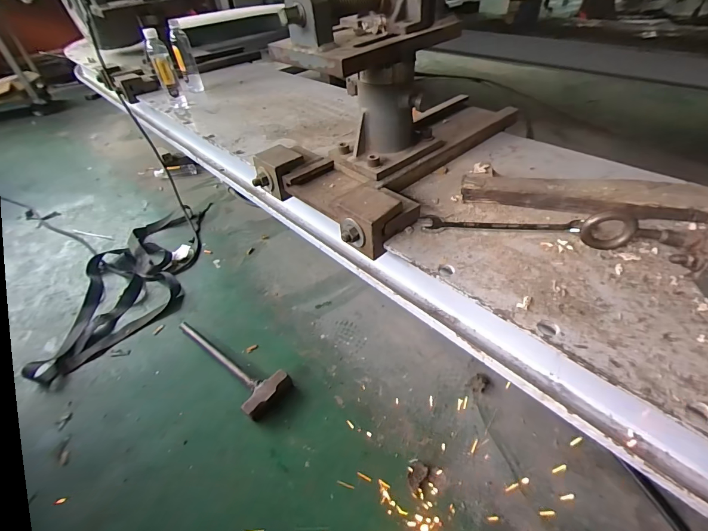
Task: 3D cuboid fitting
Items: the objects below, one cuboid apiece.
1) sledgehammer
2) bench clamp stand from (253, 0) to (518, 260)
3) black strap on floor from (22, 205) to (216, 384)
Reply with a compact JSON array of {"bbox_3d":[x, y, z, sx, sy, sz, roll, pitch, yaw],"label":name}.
[{"bbox_3d":[-0.379,0.260,1.063,0.486,0.054,0.141,32,54,33],"label":"sledgehammer"},{"bbox_3d":[0.065,-0.348,0.667,0.347,0.312,0.542,27,52,30],"label":"bench clamp stand"},{"bbox_3d":[-0.904,0.033,1.479,0.506,0.074,0.954,-9,43,-3],"label":"black strap on floor"}]

